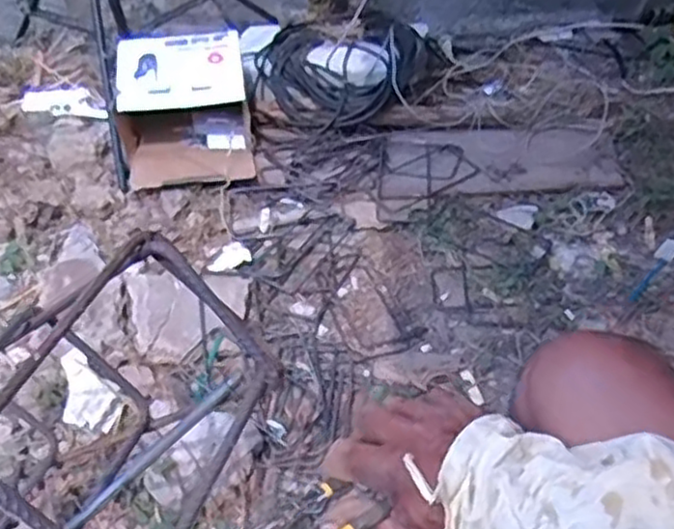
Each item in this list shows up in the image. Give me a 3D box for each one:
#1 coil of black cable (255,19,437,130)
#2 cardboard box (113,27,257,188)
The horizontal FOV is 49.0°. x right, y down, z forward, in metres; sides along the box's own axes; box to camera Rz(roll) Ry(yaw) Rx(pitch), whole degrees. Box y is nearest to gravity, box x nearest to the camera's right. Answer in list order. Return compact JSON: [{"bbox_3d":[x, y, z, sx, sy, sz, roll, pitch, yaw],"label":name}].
[{"bbox_3d":[0.006,-0.396,1.448,0.305,0.112,0.314,-2,44,2],"label":"coil of black cable"},{"bbox_3d":[-0.267,-0.265,1.294,0.221,0.158,0.260,-6,47,-8],"label":"cardboard box"}]

